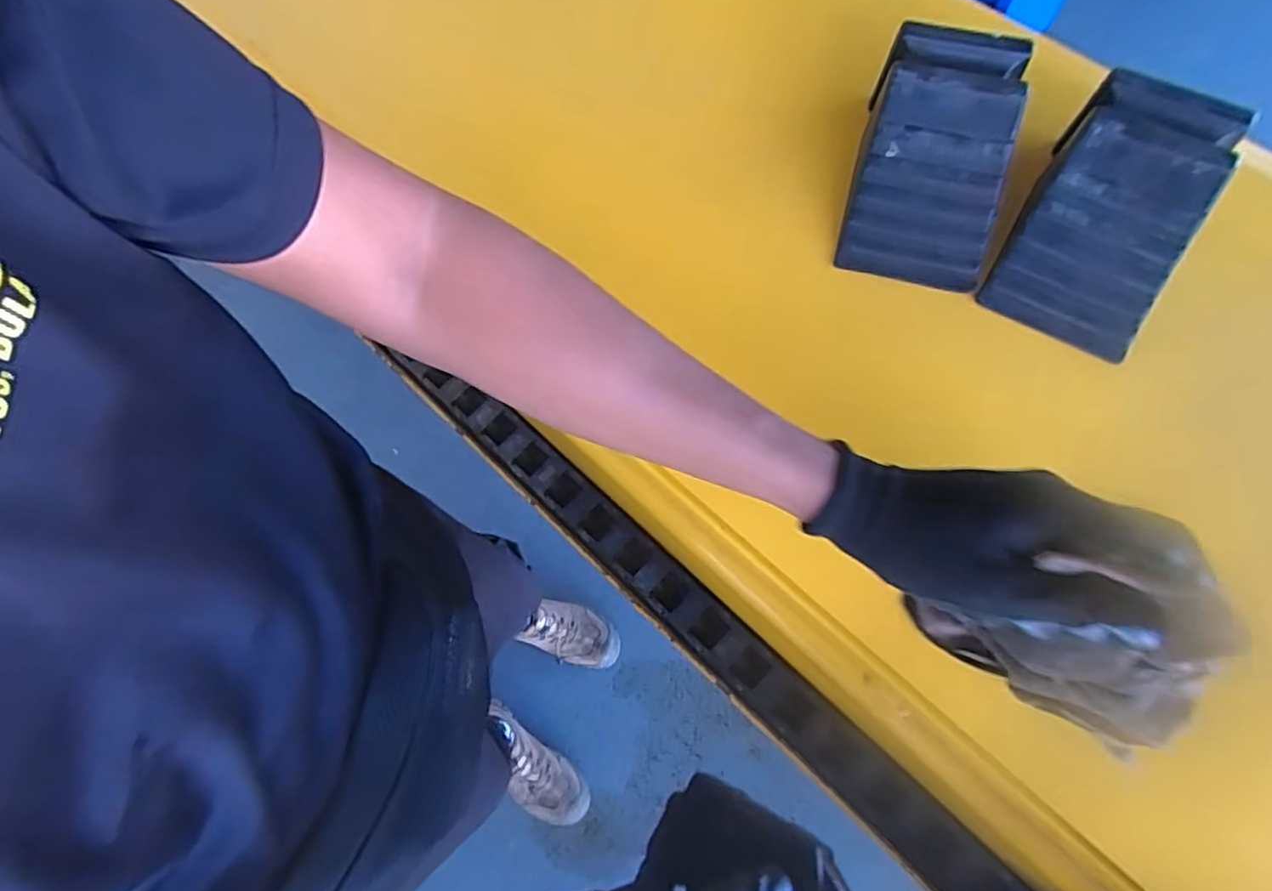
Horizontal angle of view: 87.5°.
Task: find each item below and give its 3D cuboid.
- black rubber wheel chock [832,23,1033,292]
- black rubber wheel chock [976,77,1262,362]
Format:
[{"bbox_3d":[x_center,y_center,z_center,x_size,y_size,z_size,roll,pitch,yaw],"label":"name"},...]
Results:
[{"bbox_3d":[0.212,-0.208,0.476,0.099,0.069,0.168,13,69,8],"label":"black rubber wheel chock"},{"bbox_3d":[0.320,-0.158,0.447,0.097,0.068,0.168,28,72,13],"label":"black rubber wheel chock"}]

